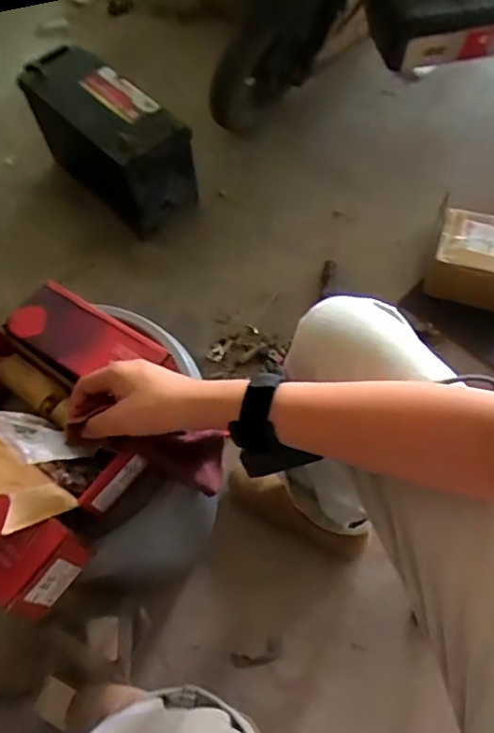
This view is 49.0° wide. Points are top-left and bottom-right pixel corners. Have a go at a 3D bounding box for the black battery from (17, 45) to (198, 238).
[{"bbox_3d":[-0.305,-0.511,1.242,0.171,0.233,0.400,-38,66,-16],"label":"black battery"}]

